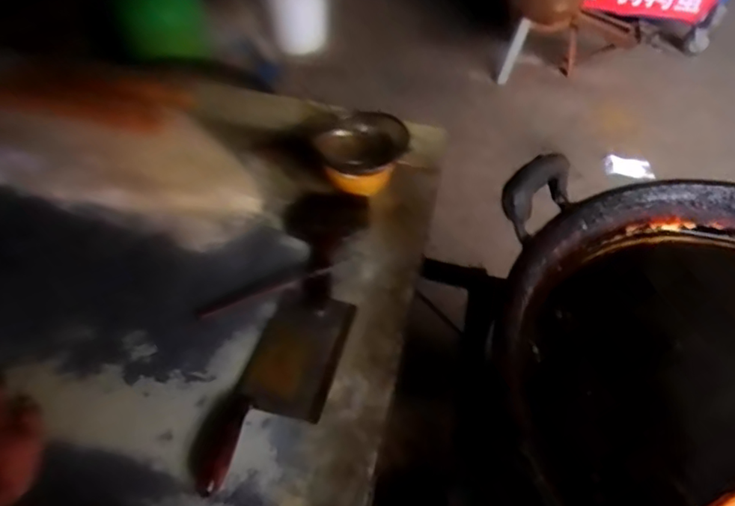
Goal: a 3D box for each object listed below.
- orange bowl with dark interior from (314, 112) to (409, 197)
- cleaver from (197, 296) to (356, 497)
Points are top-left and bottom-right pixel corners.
[{"bbox_3d":[-0.009,-0.162,0.928,0.147,0.080,0.127,-15,52,-13],"label":"orange bowl with dark interior"},{"bbox_3d":[-0.103,0.167,0.709,0.112,0.031,0.284,11,51,7],"label":"cleaver"}]

